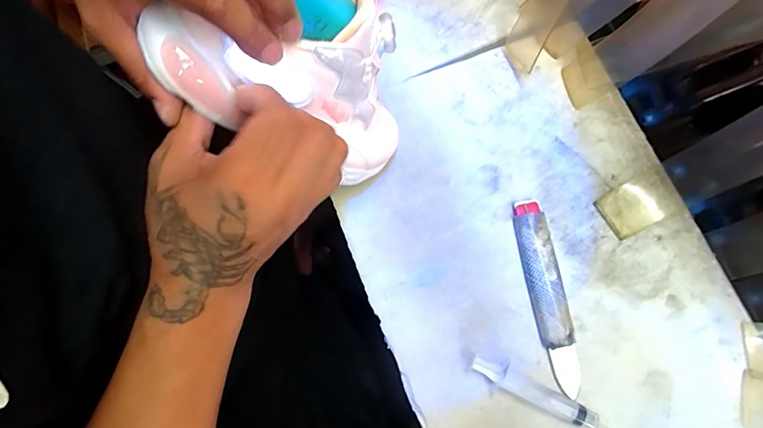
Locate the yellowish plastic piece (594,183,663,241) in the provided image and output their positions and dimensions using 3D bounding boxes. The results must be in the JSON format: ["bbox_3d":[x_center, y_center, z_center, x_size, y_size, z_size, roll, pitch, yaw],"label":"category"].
[{"bbox_3d":[0.225,-0.004,0.382,0.046,0.004,0.044,-30,78,-5],"label":"yellowish plastic piece"}]

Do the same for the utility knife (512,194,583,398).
[{"bbox_3d":[0.143,0.068,0.360,0.028,0.015,0.164,-9,77,0],"label":"utility knife"}]

